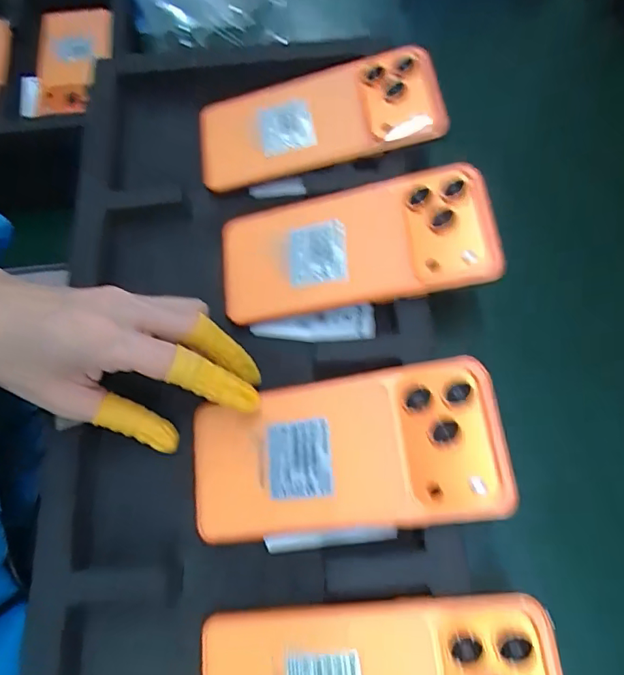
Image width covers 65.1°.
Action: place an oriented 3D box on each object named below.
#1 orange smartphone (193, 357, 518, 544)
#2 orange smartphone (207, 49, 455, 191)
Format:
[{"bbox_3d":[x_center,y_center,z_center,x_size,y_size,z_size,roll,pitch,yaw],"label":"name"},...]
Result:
[{"bbox_3d":[0.015,0.061,0.260,0.165,0.007,0.079,-11,69,12],"label":"orange smartphone"},{"bbox_3d":[0.003,-0.149,0.334,0.162,0.017,0.072,-9,69,12],"label":"orange smartphone"}]

